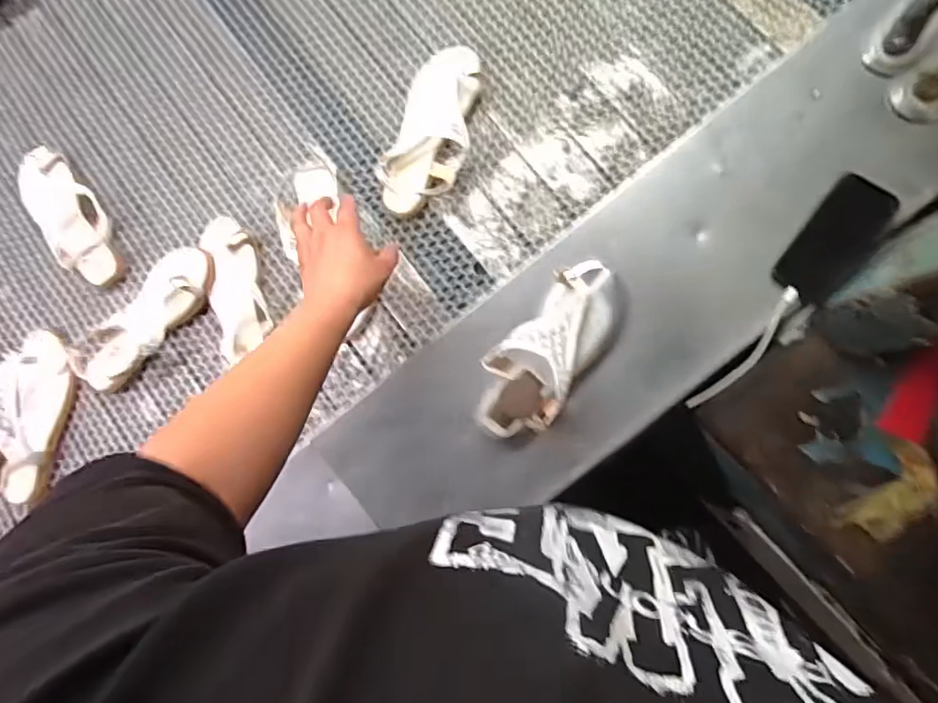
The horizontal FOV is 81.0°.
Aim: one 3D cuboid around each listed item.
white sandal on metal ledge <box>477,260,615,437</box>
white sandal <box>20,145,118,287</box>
[{"bbox_3d":[0.096,-0.007,0.634,0.100,0.060,0.230,35,87,8],"label":"white sandal on metal ledge"},{"bbox_3d":[-0.558,-0.184,0.773,0.093,0.057,0.202,-38,81,3],"label":"white sandal"}]

